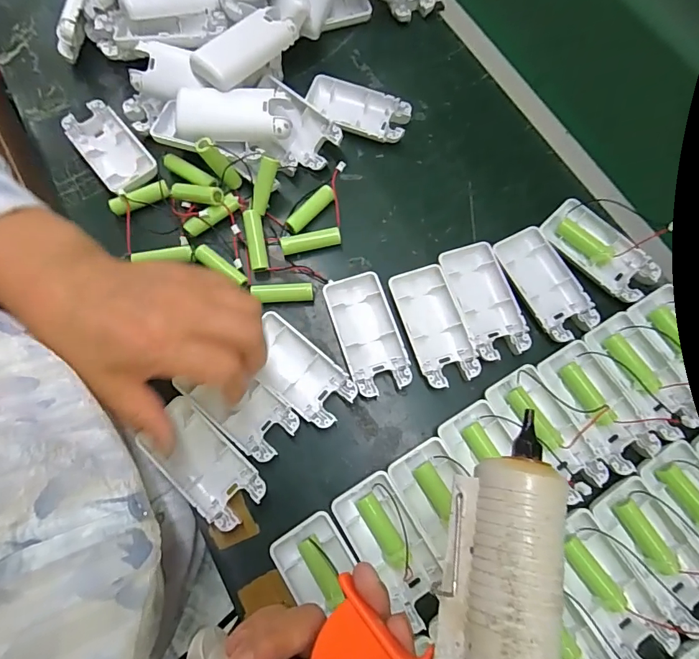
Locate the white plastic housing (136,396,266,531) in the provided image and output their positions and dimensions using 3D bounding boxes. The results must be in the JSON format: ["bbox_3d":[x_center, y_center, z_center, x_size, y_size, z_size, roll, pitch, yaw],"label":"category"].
[{"bbox_3d":[-0.104,0.096,0.308,0.092,0.015,0.047,42,76,12],"label":"white plastic housing"}]

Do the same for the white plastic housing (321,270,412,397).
[{"bbox_3d":[0.014,0.003,0.337,0.046,0.013,0.095,-17,75,-6],"label":"white plastic housing"}]

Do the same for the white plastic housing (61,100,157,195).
[{"bbox_3d":[-0.212,-0.161,0.384,0.046,0.014,0.097,-39,78,-11],"label":"white plastic housing"}]

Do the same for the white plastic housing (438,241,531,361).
[{"bbox_3d":[0.107,-0.022,0.344,0.046,0.014,0.093,-15,75,-6],"label":"white plastic housing"}]

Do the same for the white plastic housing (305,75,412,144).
[{"bbox_3d":[0.007,-0.203,0.402,0.095,0.016,0.049,14,74,3],"label":"white plastic housing"}]

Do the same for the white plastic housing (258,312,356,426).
[{"bbox_3d":[-0.039,0.033,0.328,0.089,0.014,0.046,39,77,9],"label":"white plastic housing"}]

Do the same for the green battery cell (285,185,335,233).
[{"bbox_3d":[-0.034,-0.103,0.365,0.013,0.013,0.051,43,77,10],"label":"green battery cell"}]

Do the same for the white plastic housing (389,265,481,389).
[{"bbox_3d":[0.066,-0.002,0.338,0.043,0.013,0.093,-17,75,-6],"label":"white plastic housing"}]

